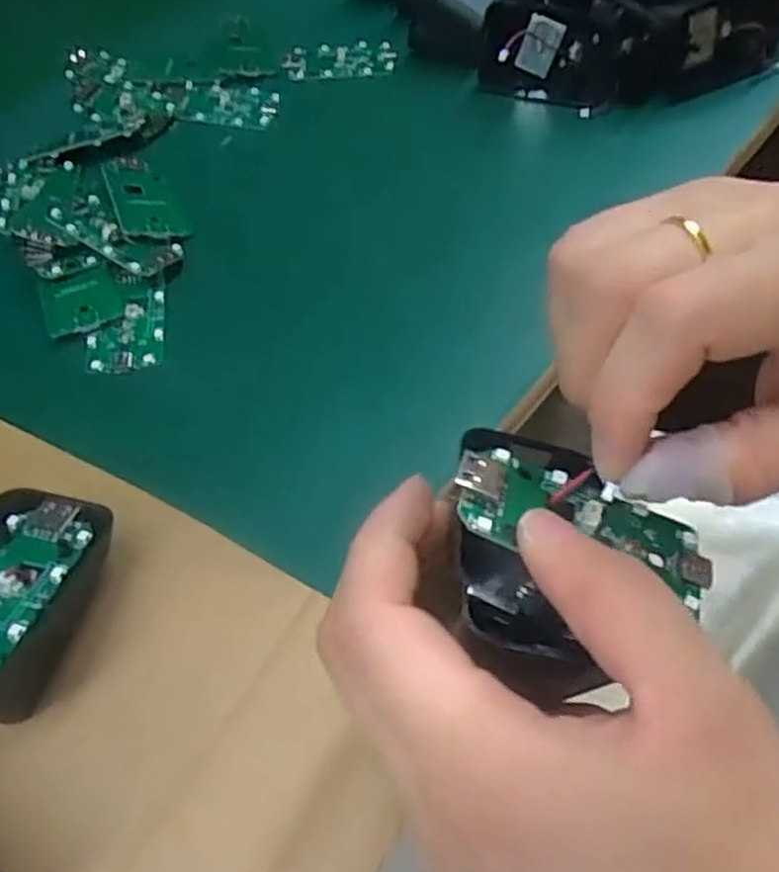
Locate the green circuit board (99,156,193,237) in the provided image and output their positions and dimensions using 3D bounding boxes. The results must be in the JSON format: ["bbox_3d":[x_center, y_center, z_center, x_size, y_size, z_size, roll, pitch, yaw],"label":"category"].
[{"bbox_3d":[-0.118,-0.115,0.368,0.030,0.004,0.065,-10,52,-26],"label":"green circuit board"}]

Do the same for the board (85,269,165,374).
[{"bbox_3d":[-0.112,-0.050,0.328,0.031,0.005,0.052,-7,56,-4],"label":"board"}]

